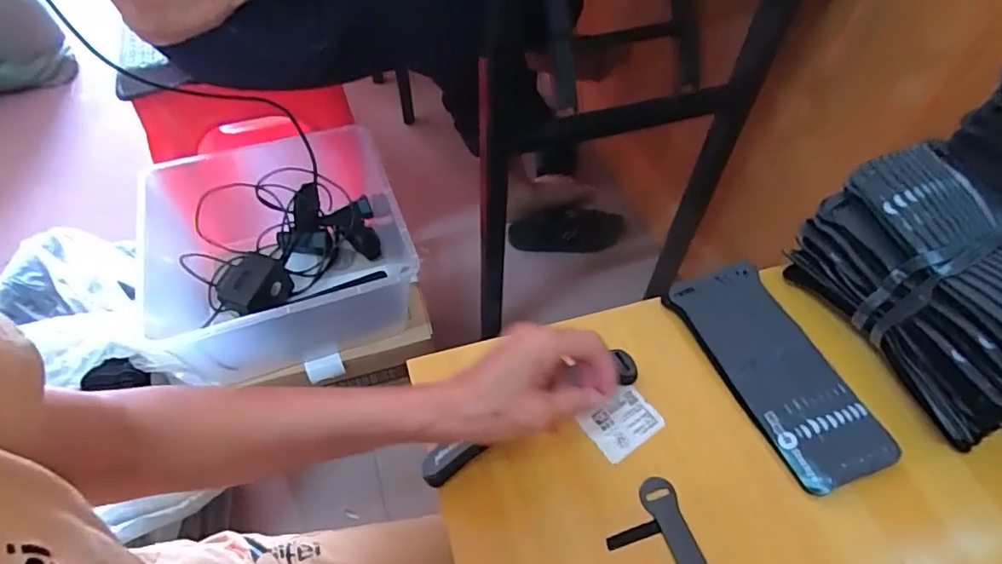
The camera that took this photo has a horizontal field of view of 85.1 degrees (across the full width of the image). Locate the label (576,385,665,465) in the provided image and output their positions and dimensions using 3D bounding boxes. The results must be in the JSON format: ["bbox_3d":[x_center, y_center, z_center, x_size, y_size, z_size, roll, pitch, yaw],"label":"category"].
[{"bbox_3d":[0.097,0.113,0.438,0.062,0.009,0.044,-31,59,-22],"label":"label"}]

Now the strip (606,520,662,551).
[{"bbox_3d":[0.095,0.180,0.387,0.040,0.004,0.009,-15,54,-12],"label":"strip"}]

